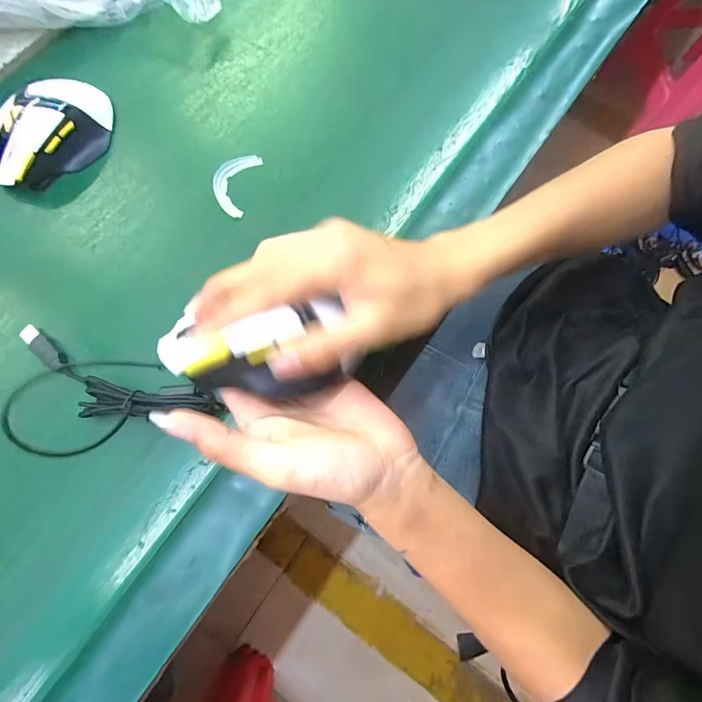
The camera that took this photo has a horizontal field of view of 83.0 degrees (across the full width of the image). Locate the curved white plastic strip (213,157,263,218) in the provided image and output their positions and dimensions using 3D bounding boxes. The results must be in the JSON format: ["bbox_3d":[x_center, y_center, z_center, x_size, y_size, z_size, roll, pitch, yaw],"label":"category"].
[{"bbox_3d":[-0.104,-0.150,0.352,0.033,0.008,0.062,15,76,0],"label":"curved white plastic strip"}]

